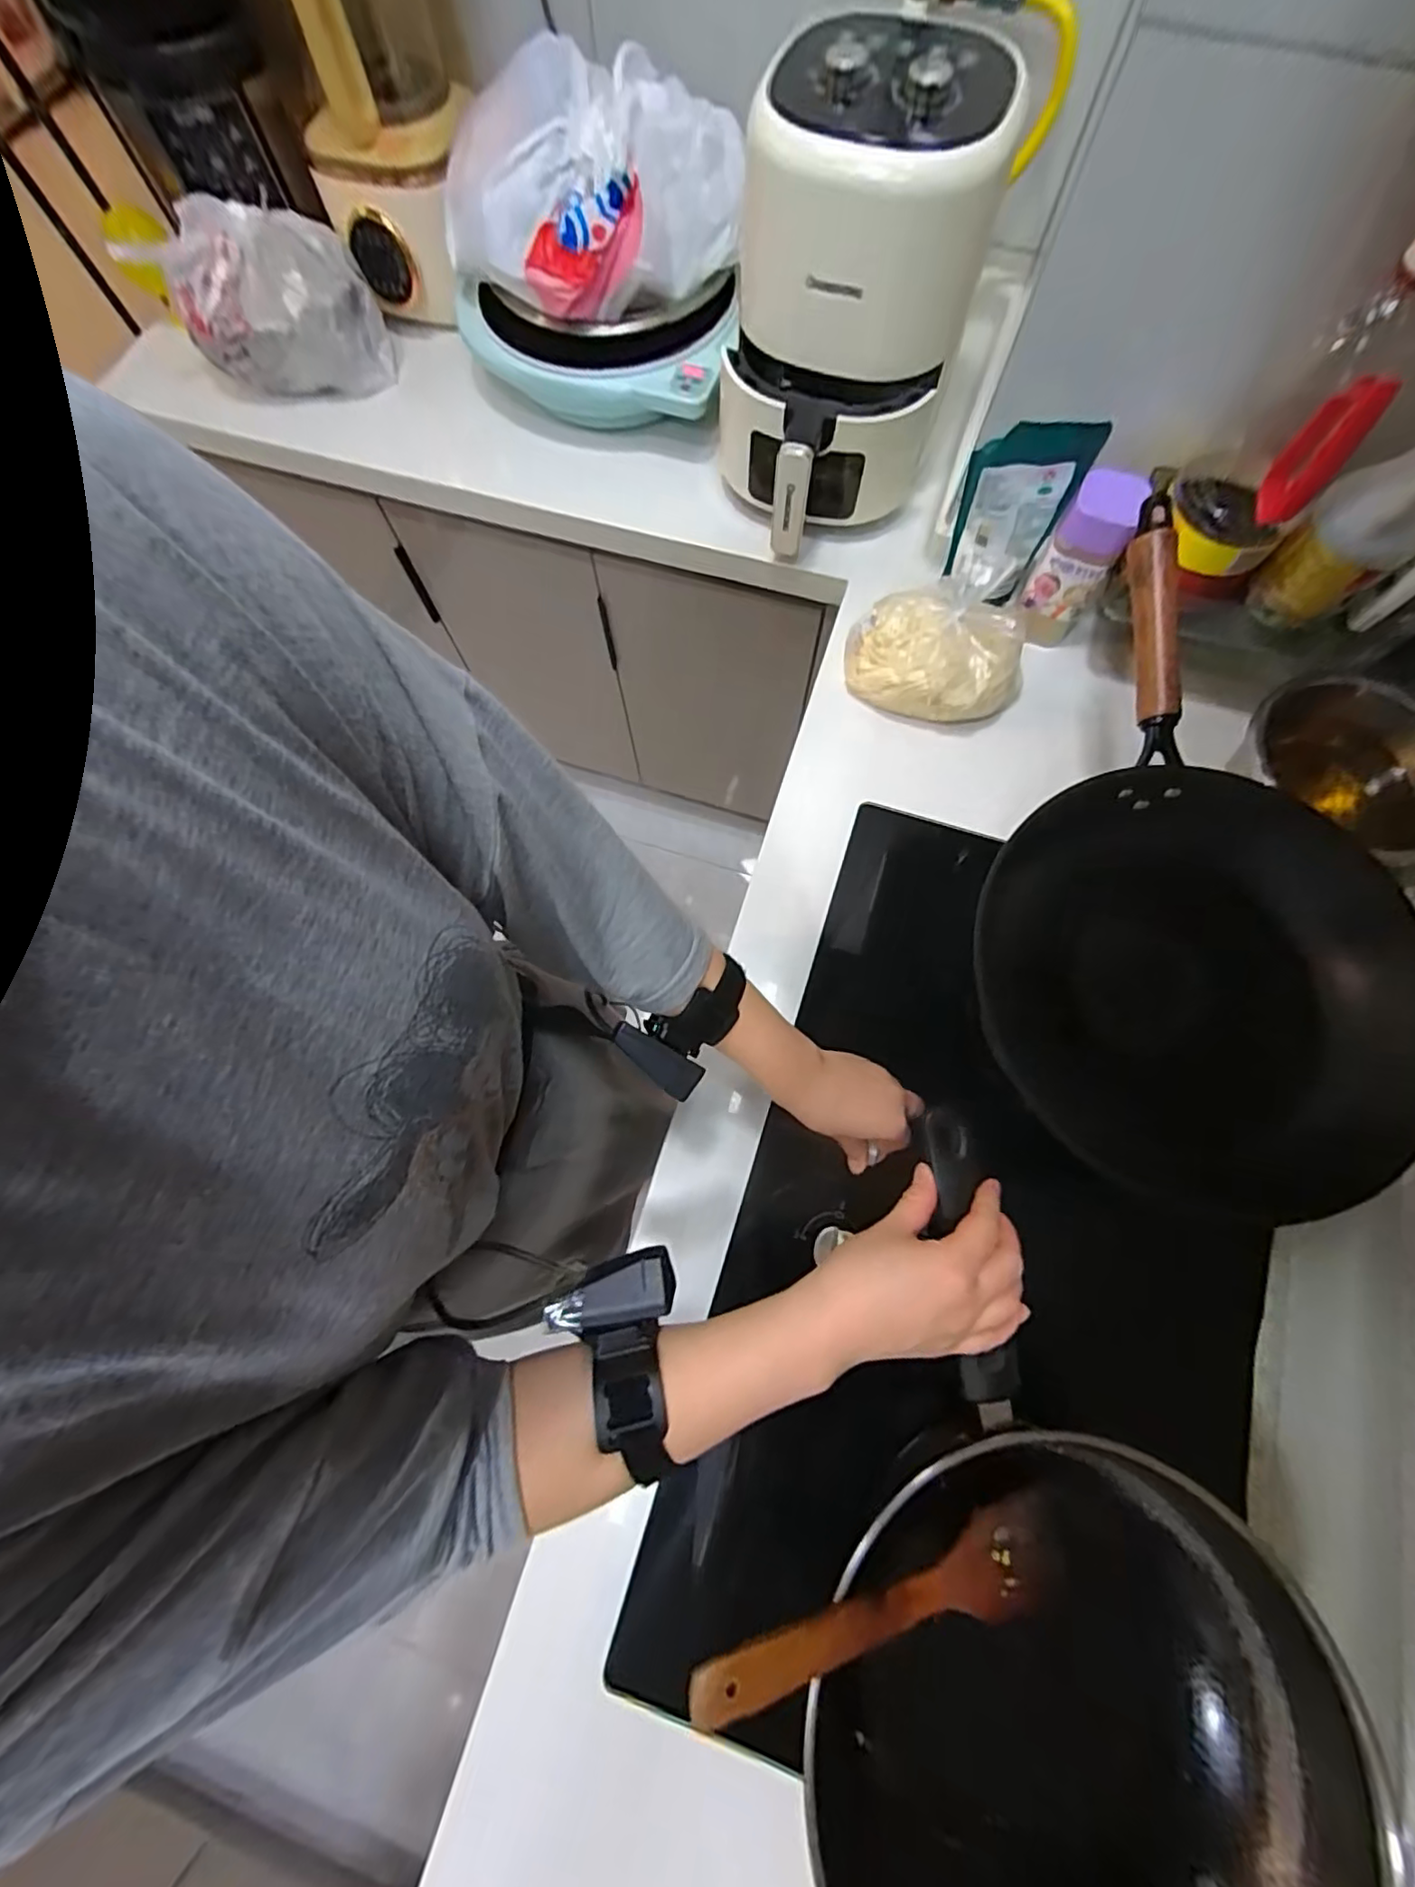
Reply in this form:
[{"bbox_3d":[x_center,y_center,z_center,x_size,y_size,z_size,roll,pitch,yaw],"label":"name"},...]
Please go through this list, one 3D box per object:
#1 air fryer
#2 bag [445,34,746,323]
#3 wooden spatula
[{"bbox_3d":[0.135,-0.638,0.623,0.224,0.302,0.292,6,74,3],"label":"air fryer"},{"bbox_3d":[-0.132,-0.787,0.638,0.323,0.144,0.171,3,74,2],"label":"bag"},{"bbox_3d":[0.108,0.389,0.352,0.256,0.009,0.058,7,72,-25],"label":"wooden spatula"}]

